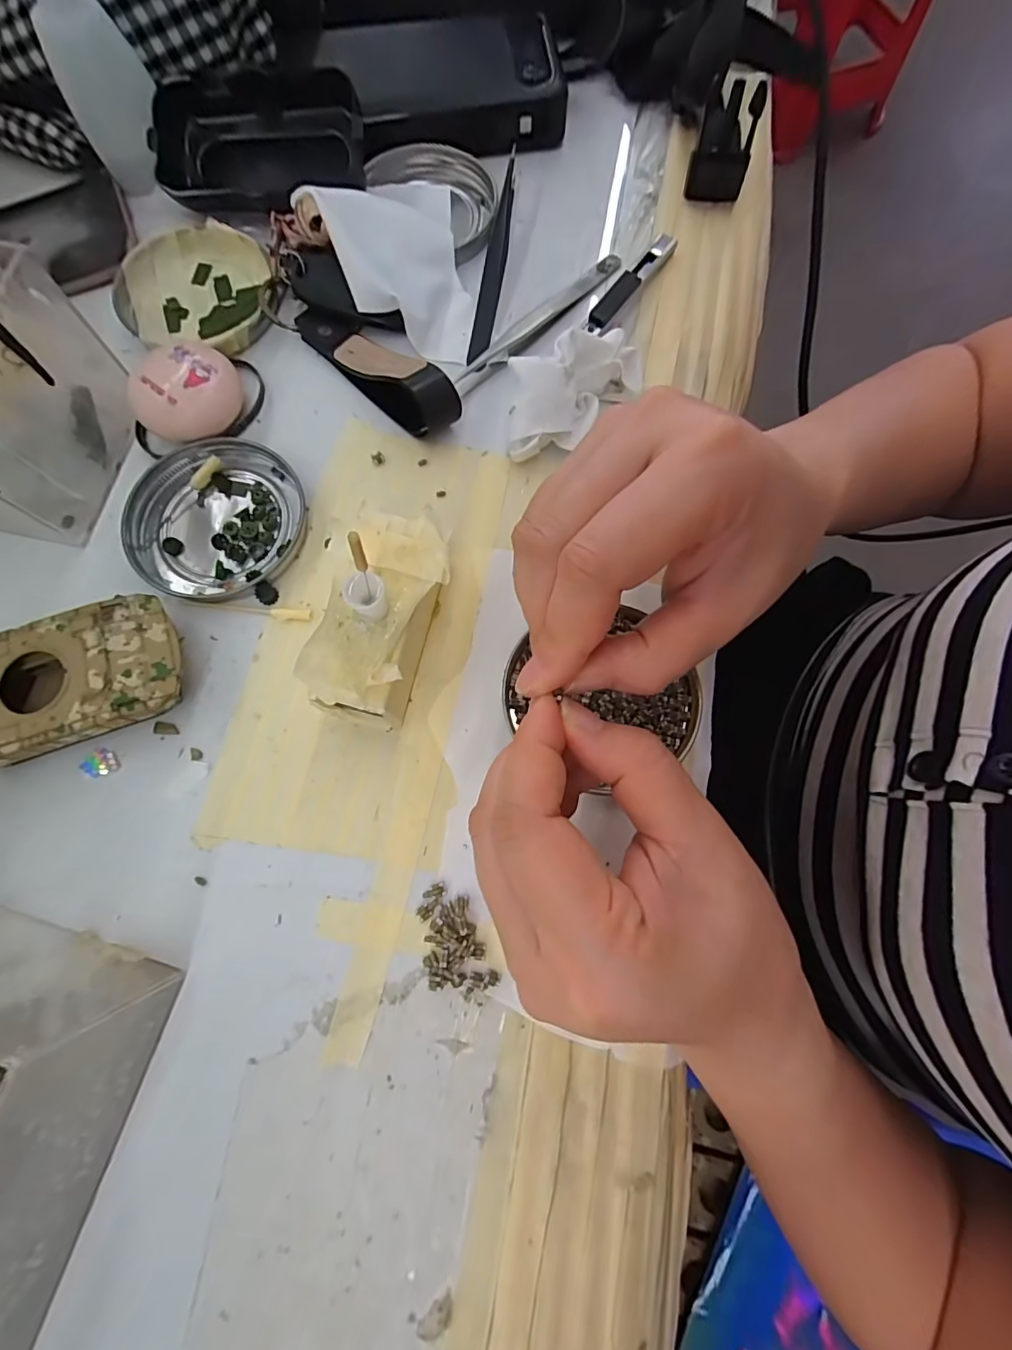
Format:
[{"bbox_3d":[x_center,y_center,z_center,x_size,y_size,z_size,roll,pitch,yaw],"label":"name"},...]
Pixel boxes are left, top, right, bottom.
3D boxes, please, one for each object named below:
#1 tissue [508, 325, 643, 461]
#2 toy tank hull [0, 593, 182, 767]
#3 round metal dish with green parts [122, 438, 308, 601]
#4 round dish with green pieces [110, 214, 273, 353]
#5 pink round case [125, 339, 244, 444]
[{"bbox_3d":[0.029,-0.135,0.236,0.075,0.025,0.037,-41,80,-9],"label":"tissue"},{"bbox_3d":[-0.177,0.006,0.203,0.094,0.025,0.053,-20,78,-5],"label":"toy tank hull"},{"bbox_3d":[-0.134,-0.072,0.231,0.075,0.008,0.076,0,77,0],"label":"round metal dish with green parts"},{"bbox_3d":[-0.162,-0.199,0.262,0.077,0.013,0.077,0,77,0],"label":"round dish with green pieces"},{"bbox_3d":[-0.147,-0.130,0.236,0.048,0.024,0.039,-41,80,-9],"label":"pink round case"}]

